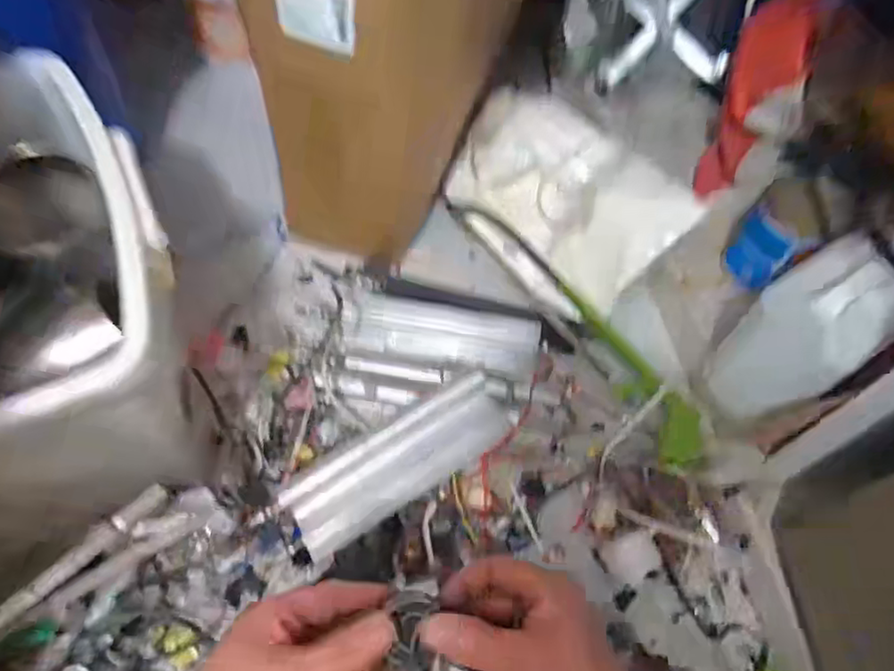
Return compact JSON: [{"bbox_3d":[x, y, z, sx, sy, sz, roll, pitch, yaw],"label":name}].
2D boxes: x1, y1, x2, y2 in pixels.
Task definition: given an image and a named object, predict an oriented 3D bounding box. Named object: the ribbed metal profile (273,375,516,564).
[{"bbox_3d":[-0.057,0.140,0.719,0.254,0.032,0.090,-30,85,-10],"label":"ribbed metal profile"}]

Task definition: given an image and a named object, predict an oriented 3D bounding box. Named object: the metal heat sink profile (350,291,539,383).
[{"bbox_3d":[-0.003,0.000,0.837,0.242,0.026,0.096,8,61,1],"label":"metal heat sink profile"}]

